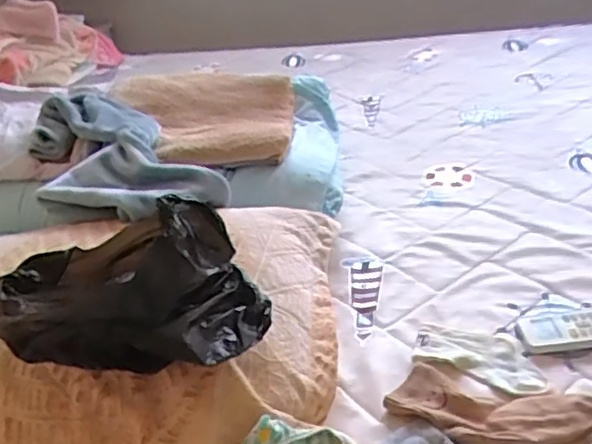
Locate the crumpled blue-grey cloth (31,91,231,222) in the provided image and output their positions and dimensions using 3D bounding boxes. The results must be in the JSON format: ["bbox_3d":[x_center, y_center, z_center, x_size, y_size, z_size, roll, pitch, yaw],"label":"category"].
[{"bbox_3d":[-0.275,-0.111,0.933,0.217,0.052,0.391,-20,33,-22],"label":"crumpled blue-grey cloth"}]

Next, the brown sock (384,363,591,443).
[{"bbox_3d":[0.201,0.193,0.651,0.203,0.021,0.096,7,33,21],"label":"brown sock"}]

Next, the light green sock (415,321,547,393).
[{"bbox_3d":[0.214,0.154,0.736,0.150,0.010,0.086,13,36,29],"label":"light green sock"}]

